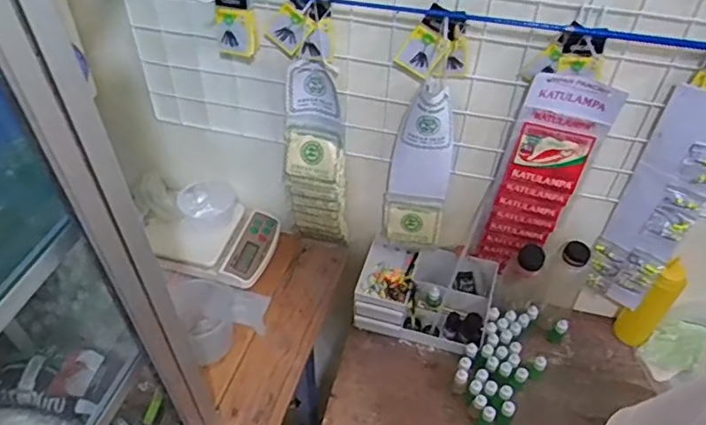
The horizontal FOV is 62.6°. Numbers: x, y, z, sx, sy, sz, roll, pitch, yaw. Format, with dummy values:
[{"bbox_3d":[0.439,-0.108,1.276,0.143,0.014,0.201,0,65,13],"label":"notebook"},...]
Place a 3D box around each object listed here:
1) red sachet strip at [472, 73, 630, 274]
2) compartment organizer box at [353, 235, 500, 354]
[{"bbox_3d":[0.277,-0.040,0.869,0.111,0.367,0.021,17,47,13],"label":"red sachet strip"},{"bbox_3d":[0.126,0.152,1.036,0.231,0.118,0.140,14,46,11],"label":"compartment organizer box"}]

